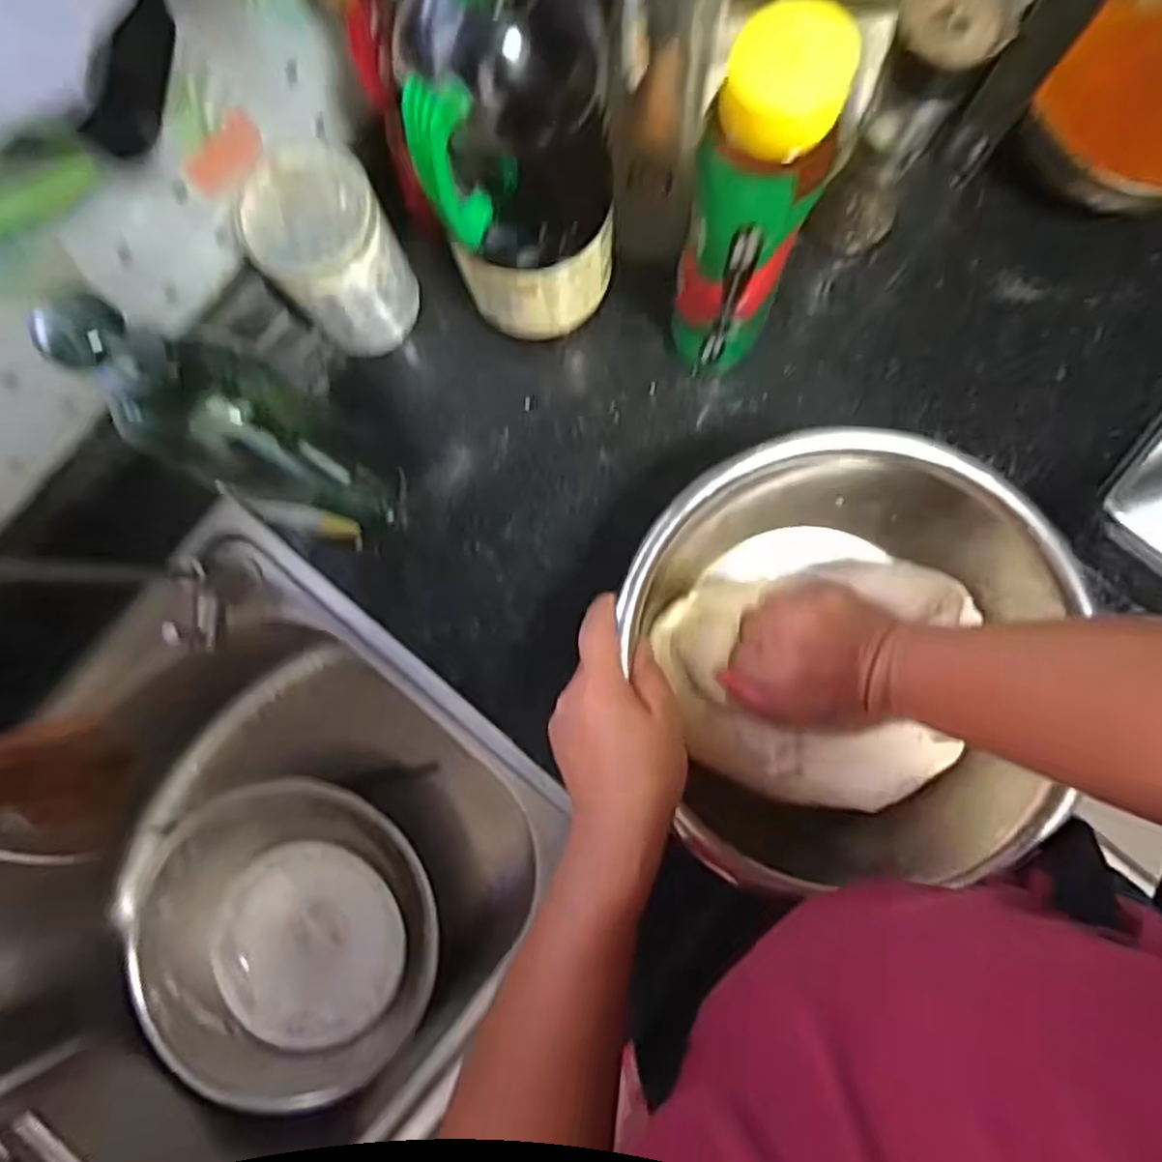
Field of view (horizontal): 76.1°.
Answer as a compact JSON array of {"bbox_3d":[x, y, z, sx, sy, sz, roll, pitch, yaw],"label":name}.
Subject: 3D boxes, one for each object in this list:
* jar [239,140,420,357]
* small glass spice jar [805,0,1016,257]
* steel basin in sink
[{"bbox_3d":[-0.165,-0.217,0.505,0.081,0.125,0.075,0,84,3],"label":"jar"},{"bbox_3d":[0.196,-0.280,0.469,0.054,0.184,0.054,0,84,3],"label":"small glass spice jar"},{"bbox_3d":[-0.261,0.316,0.682,0.265,0.090,0.249,0,84,3],"label":"steel basin in sink"}]

